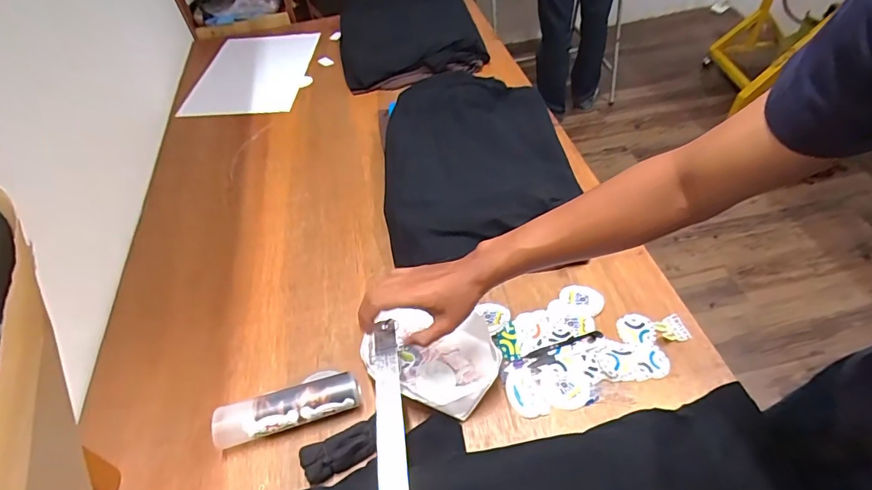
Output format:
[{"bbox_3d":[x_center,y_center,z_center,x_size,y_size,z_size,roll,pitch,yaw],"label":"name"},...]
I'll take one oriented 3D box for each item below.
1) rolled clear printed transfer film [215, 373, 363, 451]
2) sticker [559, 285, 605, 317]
[{"bbox_3d":[-0.195,0.223,0.618,0.189,0.045,0.054,-15,50,-8],"label":"rolled clear printed transfer film"},{"bbox_3d":[0.224,0.085,0.715,0.066,0.004,0.051,6,50,10],"label":"sticker"}]

